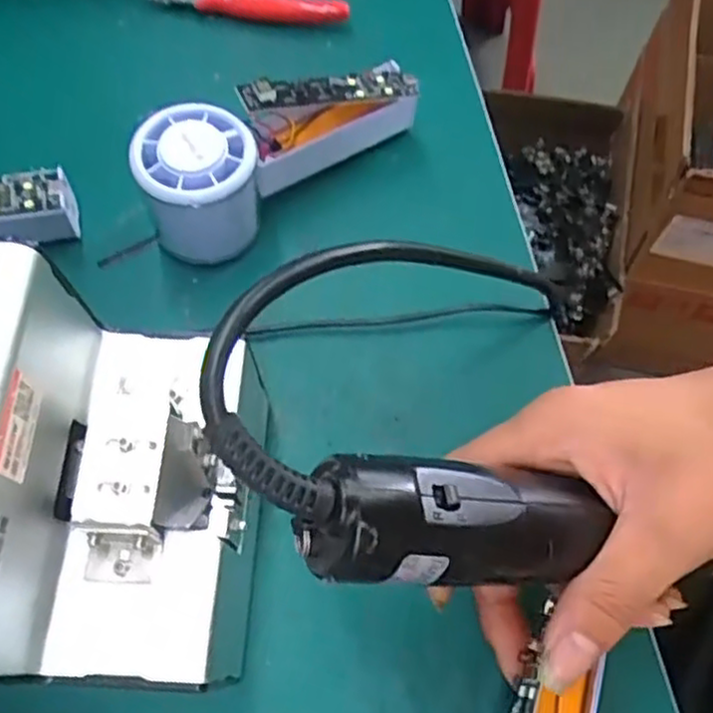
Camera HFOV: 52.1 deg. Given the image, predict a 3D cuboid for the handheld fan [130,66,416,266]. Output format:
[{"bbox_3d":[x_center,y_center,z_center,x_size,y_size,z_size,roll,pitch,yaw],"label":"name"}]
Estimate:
[{"bbox_3d":[-0.038,-0.107,0.369,0.150,0.063,0.058,-34,70,-13],"label":"handheld fan"}]

